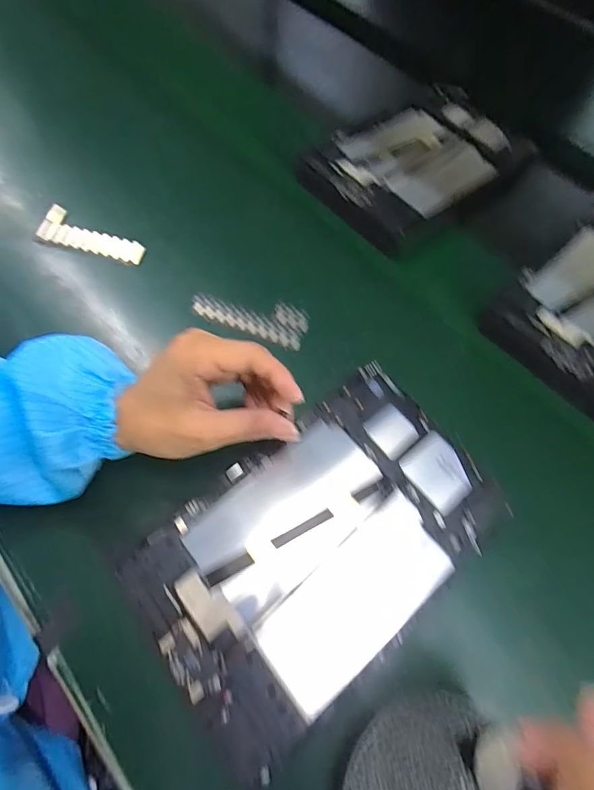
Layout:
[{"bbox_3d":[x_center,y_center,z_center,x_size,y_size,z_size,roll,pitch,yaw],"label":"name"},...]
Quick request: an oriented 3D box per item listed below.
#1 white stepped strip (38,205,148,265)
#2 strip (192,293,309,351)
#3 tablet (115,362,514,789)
[{"bbox_3d":[-0.196,-0.154,0.394,0.104,0.014,0.038,17,64,5],"label":"white stepped strip"},{"bbox_3d":[-0.040,-0.072,0.365,0.100,0.009,0.037,20,64,6],"label":"strip"},{"bbox_3d":[0.017,0.098,0.278,0.234,0.010,0.148,-36,70,-17],"label":"tablet"}]

